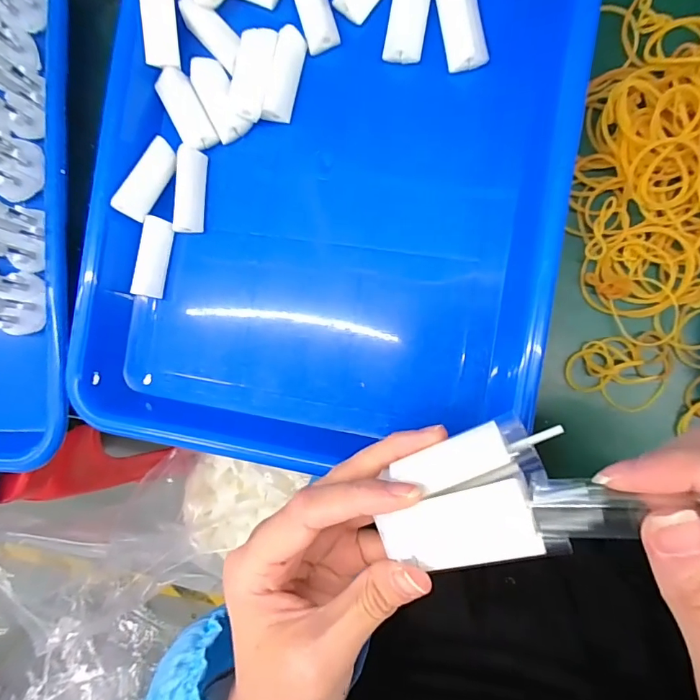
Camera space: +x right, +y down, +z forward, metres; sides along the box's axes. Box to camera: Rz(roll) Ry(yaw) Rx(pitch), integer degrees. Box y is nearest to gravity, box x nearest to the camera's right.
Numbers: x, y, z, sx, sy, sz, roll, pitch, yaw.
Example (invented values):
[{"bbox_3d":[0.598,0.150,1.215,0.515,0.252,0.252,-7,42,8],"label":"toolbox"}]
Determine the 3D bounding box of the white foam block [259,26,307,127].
[{"bbox_3d":[-0.036,-0.152,0.247,0.014,0.013,0.048,13,91,10],"label":"white foam block"}]

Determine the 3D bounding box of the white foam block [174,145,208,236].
[{"bbox_3d":[-0.092,-0.092,0.258,0.014,0.012,0.047,6,90,10],"label":"white foam block"}]

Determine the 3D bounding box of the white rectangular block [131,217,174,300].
[{"bbox_3d":[-0.115,-0.054,0.260,0.014,0.012,0.045,13,91,10],"label":"white rectangular block"}]

